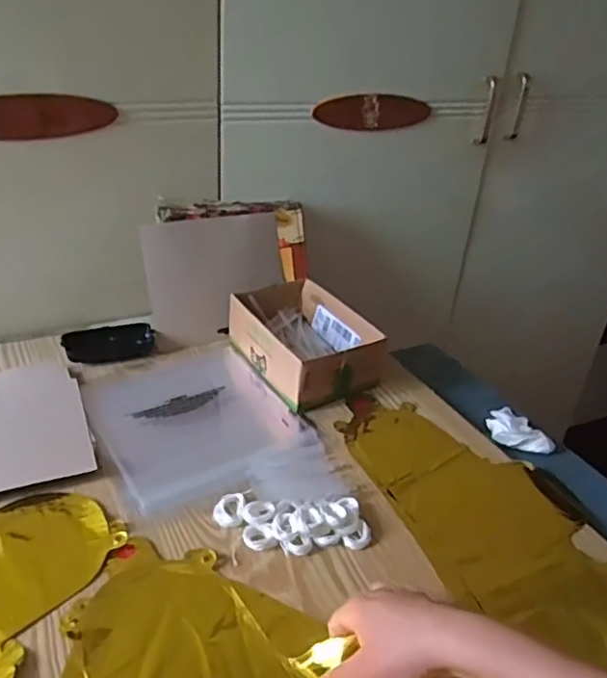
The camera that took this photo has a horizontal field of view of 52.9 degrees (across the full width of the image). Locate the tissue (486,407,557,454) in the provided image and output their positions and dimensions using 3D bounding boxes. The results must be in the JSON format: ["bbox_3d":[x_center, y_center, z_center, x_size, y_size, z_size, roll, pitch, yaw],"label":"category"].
[{"bbox_3d":[0.242,0.104,0.708,0.055,0.020,0.083,-9,34,-21],"label":"tissue"}]

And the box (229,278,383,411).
[{"bbox_3d":[-0.003,-0.002,0.770,0.139,0.066,0.199,-18,38,-32],"label":"box"}]

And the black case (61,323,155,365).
[{"bbox_3d":[-0.247,0.003,0.775,0.105,0.025,0.061,-15,37,-29],"label":"black case"}]

